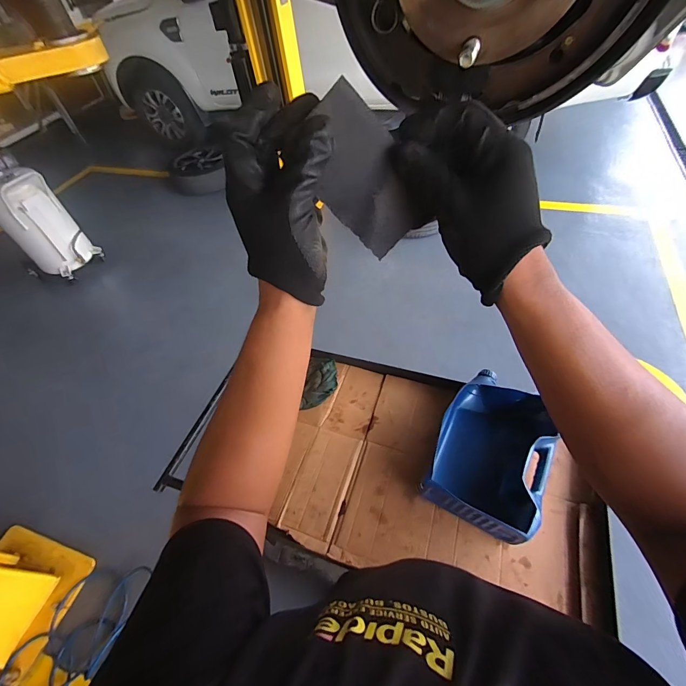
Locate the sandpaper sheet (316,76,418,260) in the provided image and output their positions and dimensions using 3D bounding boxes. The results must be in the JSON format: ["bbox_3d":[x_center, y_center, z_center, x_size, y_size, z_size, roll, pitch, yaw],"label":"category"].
[{"bbox_3d":[0.016,-0.130,0.276,0.108,0.071,0.013,42,18,-12],"label":"sandpaper sheet"}]

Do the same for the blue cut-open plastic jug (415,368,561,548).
[{"bbox_3d":[0.309,0.222,0.755,0.206,0.120,0.313,23,59,15],"label":"blue cut-open plastic jug"}]

